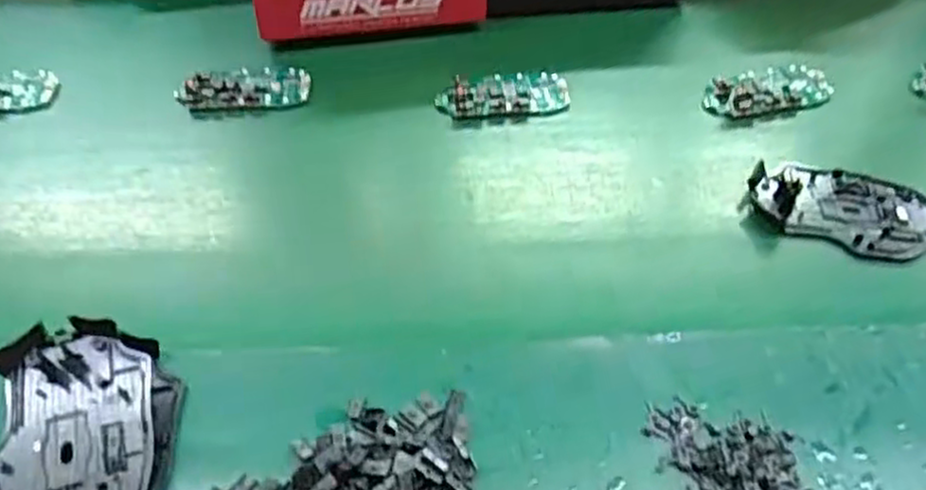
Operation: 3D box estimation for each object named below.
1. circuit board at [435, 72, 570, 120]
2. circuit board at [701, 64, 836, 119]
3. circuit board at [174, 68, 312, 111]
[{"bbox_3d":[0.031,-0.113,0.547,0.098,0.014,0.044,-8,51,-8],"label":"circuit board"},{"bbox_3d":[0.231,-0.118,0.550,0.096,0.017,0.049,-15,52,-14],"label":"circuit board"},{"bbox_3d":[-0.165,-0.119,0.552,0.095,0.013,0.043,-8,51,-9],"label":"circuit board"}]

